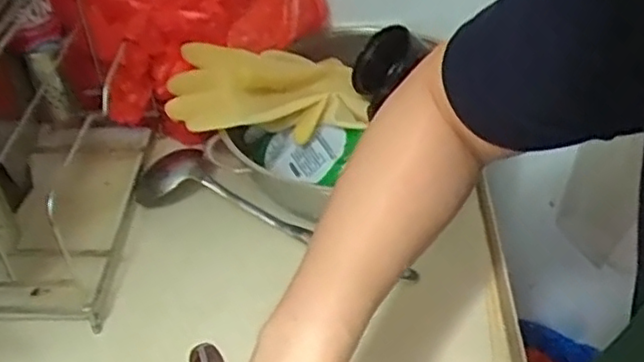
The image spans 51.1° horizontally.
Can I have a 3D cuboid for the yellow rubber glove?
[{"bbox_3d":[-0.060,-0.103,0.756,0.210,0.072,0.115,-4,42,1],"label":"yellow rubber glove"}]

